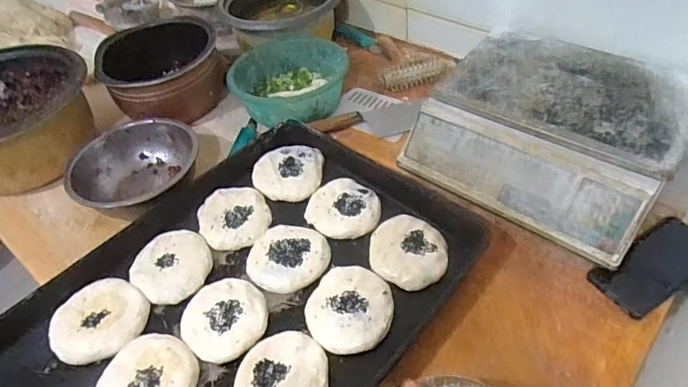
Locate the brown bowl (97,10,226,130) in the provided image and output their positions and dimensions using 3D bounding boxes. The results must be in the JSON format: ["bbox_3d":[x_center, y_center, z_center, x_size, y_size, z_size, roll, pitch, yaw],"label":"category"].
[{"bbox_3d":[-0.354,-0.244,0.951,0.222,0.113,0.225,-4,47,4],"label":"brown bowl"}]

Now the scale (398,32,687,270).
[{"bbox_3d":[0.300,-0.092,0.709,0.317,0.111,0.317,30,58,30],"label":"scale"}]

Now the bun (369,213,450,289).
[{"bbox_3d":[0.084,0.075,0.638,0.097,0.020,0.111,-2,47,6],"label":"bun"}]

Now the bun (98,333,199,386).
[{"bbox_3d":[-0.222,0.213,0.549,0.105,0.020,0.102,-4,47,4],"label":"bun"}]

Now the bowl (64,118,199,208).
[{"bbox_3d":[-0.325,-0.035,0.764,0.188,0.078,0.173,-4,47,4],"label":"bowl"}]

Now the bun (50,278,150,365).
[{"bbox_3d":[-0.307,0.157,0.605,0.106,0.021,0.108,-4,47,4],"label":"bun"}]

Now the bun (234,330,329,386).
[{"bbox_3d":[-0.068,0.202,0.530,0.097,0.022,0.103,-4,47,4],"label":"bun"}]

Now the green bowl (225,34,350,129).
[{"bbox_3d":[-0.097,-0.205,0.880,0.200,0.074,0.207,-4,47,4],"label":"green bowl"}]

